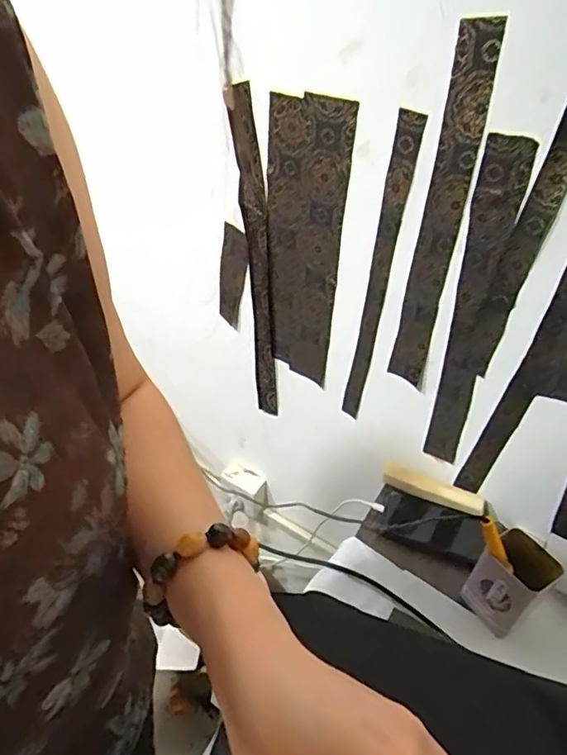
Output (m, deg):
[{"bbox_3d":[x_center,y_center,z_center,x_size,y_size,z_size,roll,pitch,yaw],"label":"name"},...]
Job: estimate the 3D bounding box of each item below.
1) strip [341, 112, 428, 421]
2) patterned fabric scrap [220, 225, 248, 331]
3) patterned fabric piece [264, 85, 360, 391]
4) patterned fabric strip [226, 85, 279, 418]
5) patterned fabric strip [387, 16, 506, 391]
[{"bbox_3d":[0.119,-0.112,0.691,0.033,0.423,0.009,26,46,23],"label":"strip"},{"bbox_3d":[-0.081,-0.153,0.818,0.052,0.172,0.006,36,49,20],"label":"patterned fabric scrap"},{"bbox_3d":[0.024,-0.168,0.728,0.115,0.386,0.008,24,46,22],"label":"patterned fabric piece"},{"bbox_3d":[-0.036,-0.142,0.787,0.040,0.505,0.010,14,41,22],"label":"patterned fabric strip"},{"bbox_3d":[0.177,-0.156,0.608,0.050,0.416,0.010,22,44,21],"label":"patterned fabric strip"}]

